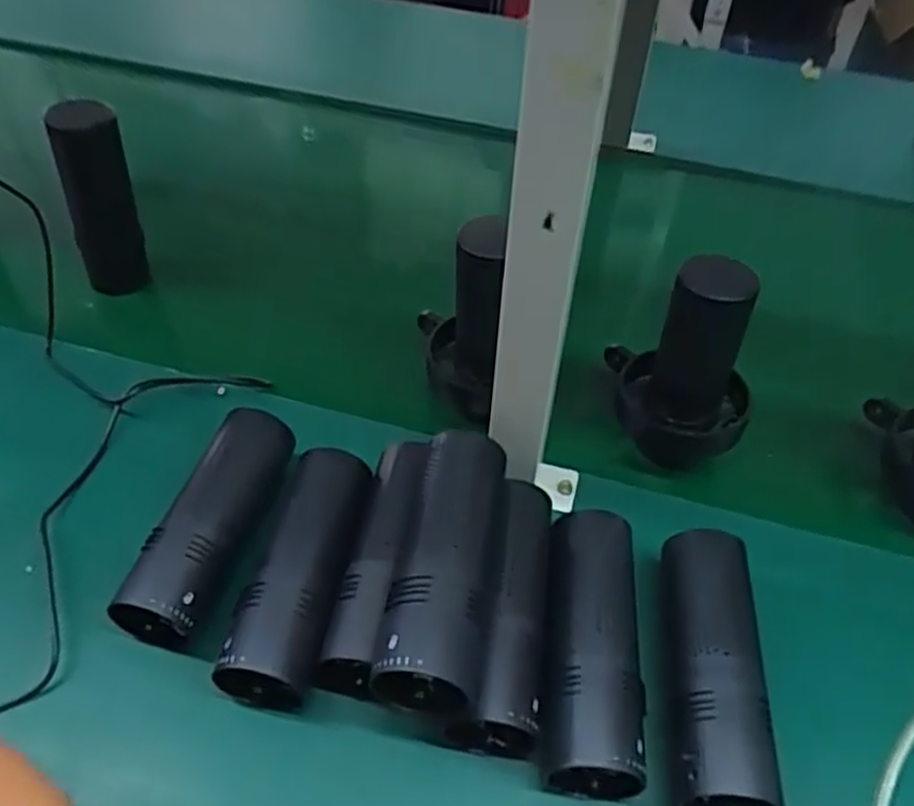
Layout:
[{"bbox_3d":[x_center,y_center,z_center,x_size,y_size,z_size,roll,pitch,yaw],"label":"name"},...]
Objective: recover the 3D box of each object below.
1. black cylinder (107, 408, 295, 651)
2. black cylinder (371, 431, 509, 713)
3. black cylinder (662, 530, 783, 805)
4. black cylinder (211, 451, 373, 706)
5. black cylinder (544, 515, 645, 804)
[{"bbox_3d":[-0.162,0.081,0.517,0.057,0.049,0.162,12,48,8],"label":"black cylinder"},{"bbox_3d":[-0.006,0.090,0.451,0.059,0.050,0.170,8,47,4],"label":"black cylinder"},{"bbox_3d":[0.150,0.161,0.469,0.059,0.055,0.165,6,47,2],"label":"black cylinder"},{"bbox_3d":[-0.100,0.109,0.499,0.057,0.054,0.168,8,47,5],"label":"black cylinder"},{"bbox_3d":[0.081,0.145,0.473,0.057,0.062,0.167,6,47,2],"label":"black cylinder"}]

